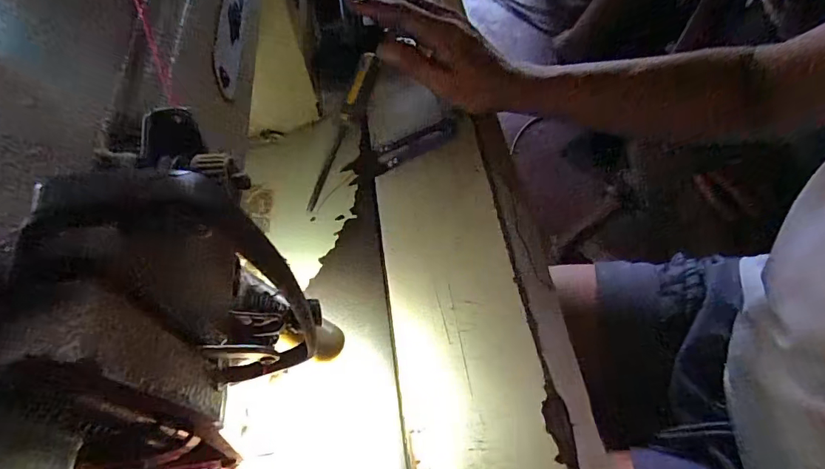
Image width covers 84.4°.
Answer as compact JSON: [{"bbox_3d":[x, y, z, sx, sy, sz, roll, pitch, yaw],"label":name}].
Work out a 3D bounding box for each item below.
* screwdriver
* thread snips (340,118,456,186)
[{"bbox_3d":[-0.058,-0.088,0.385,0.018,0.013,0.148,17,76,10],"label":"screwdriver"},{"bbox_3d":[-0.008,-0.073,0.387,0.104,0.008,0.020,-29,62,-17],"label":"thread snips"}]

